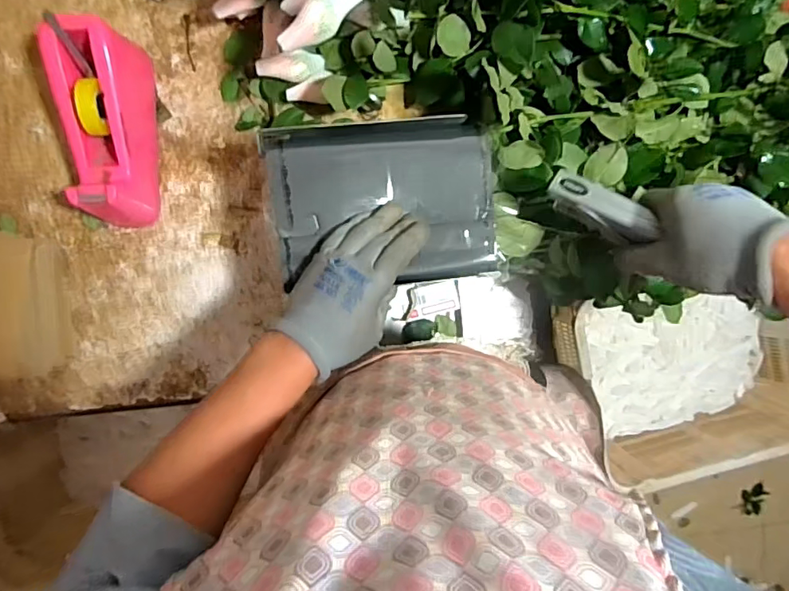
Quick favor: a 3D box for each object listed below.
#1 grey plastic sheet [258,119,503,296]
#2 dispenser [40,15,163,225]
[{"bbox_3d":[-0.009,-0.091,0.504,0.208,0.029,0.158,-7,95,-6],"label":"grey plastic sheet"},{"bbox_3d":[-0.305,-0.176,0.555,0.074,0.098,0.200,-2,94,-6],"label":"dispenser"}]

